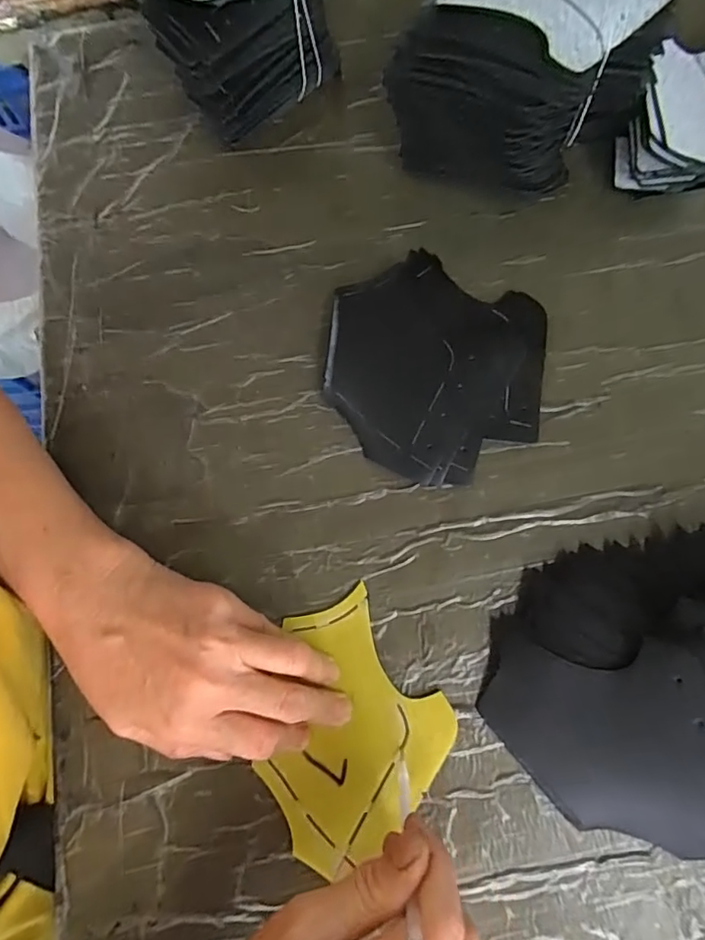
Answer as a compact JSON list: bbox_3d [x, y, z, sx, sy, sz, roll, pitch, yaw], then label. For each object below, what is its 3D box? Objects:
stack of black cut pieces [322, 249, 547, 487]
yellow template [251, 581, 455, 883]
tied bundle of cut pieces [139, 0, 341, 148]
[{"bbox_3d":[0.053,-0.069,0.355,0.136,0.018,0.151,6,74,3],"label":"stack of black cut pieces"},{"bbox_3d":[-0.005,0.138,0.305,0.101,0.004,0.118,-29,75,-8],"label":"yellow template"},{"bbox_3d":[-0.074,-0.303,0.372,0.118,0.107,0.121,-20,74,-4],"label":"tied bundle of cut pieces"}]

